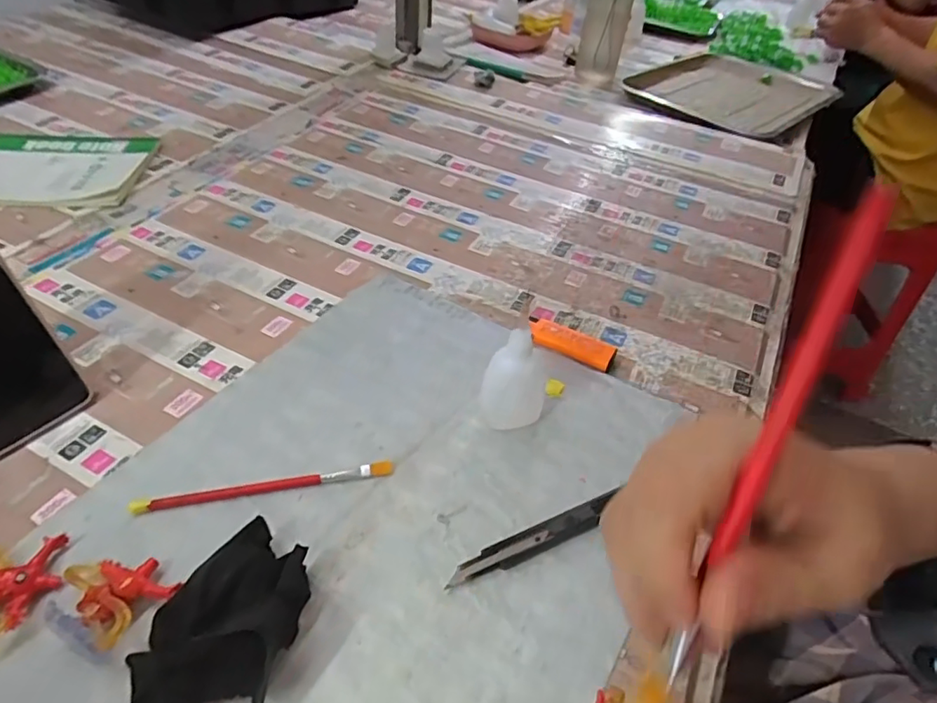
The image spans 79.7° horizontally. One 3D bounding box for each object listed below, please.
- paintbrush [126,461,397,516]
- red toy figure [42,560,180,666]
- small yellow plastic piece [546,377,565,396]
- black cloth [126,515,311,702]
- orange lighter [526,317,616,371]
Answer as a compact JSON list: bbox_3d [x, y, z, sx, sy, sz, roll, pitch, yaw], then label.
[{"bbox_3d":[-0.126,0.084,0.351,0.155,0.006,0.012,-6,46,-12],"label":"paintbrush"},{"bbox_3d":[-0.187,0.124,0.288,0.053,0.027,0.048,25,48,18],"label":"red toy figure"},{"bbox_3d":[0.066,0.027,0.428,0.014,0.005,0.014,3,45,-3],"label":"small yellow plastic piece"},{"bbox_3d":[-0.120,0.135,0.279,0.063,0.032,0.097,16,46,9],"label":"black cloth"},{"bbox_3d":[0.082,-0.007,0.456,0.073,0.014,0.024,22,47,15],"label":"orange lighter"}]

